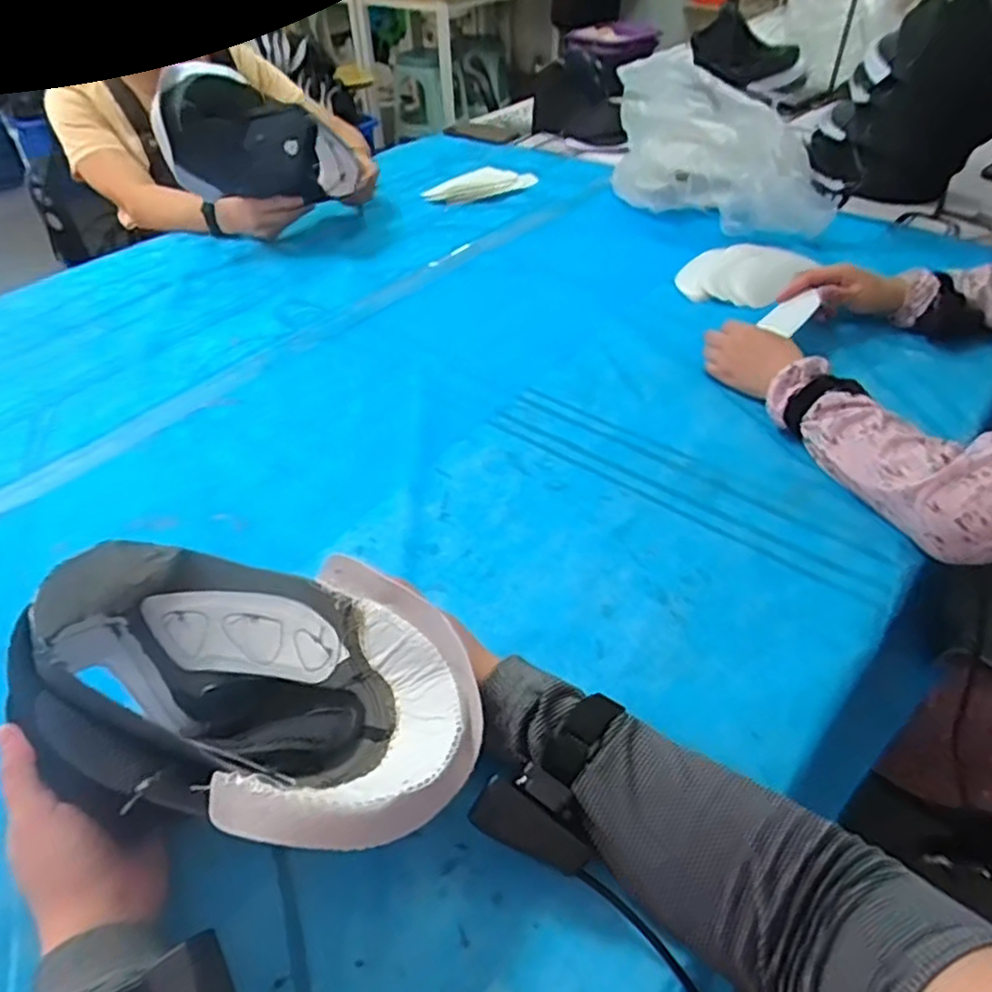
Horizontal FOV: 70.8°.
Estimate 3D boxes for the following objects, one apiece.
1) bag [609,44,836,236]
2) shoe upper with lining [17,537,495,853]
[{"bbox_3d":[0.347,-0.544,1.114,0.229,0.173,0.427,-26,60,-23],"label":"bag"},{"bbox_3d":[-0.155,0.119,0.435,0.283,0.101,0.174,9,44,13],"label":"shoe upper with lining"}]

